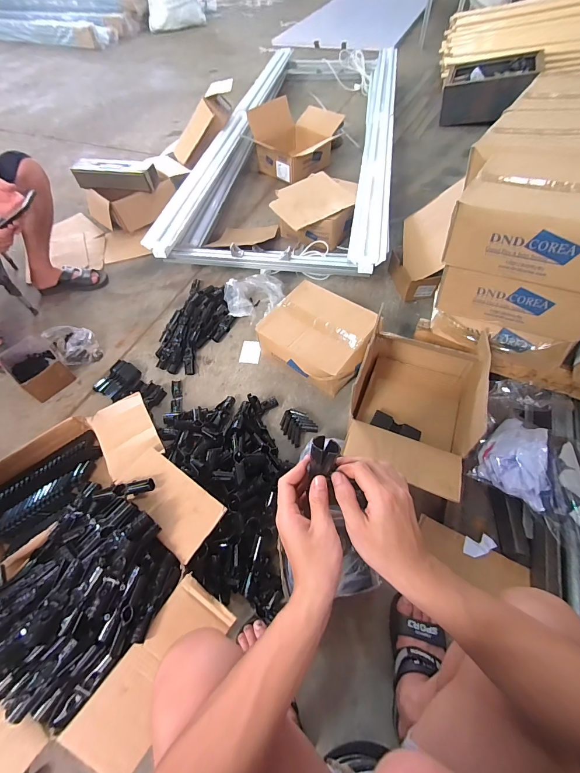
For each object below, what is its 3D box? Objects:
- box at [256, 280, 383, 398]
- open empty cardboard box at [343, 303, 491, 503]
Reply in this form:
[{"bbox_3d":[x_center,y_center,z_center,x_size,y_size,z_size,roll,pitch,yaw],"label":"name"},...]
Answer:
[{"bbox_3d":[0.093,-0.155,1.083,0.340,0.153,0.280,31,63,21],"label":"box"},{"bbox_3d":[0.326,0.032,0.858,0.291,0.230,0.461,22,61,16],"label":"open empty cardboard box"}]

